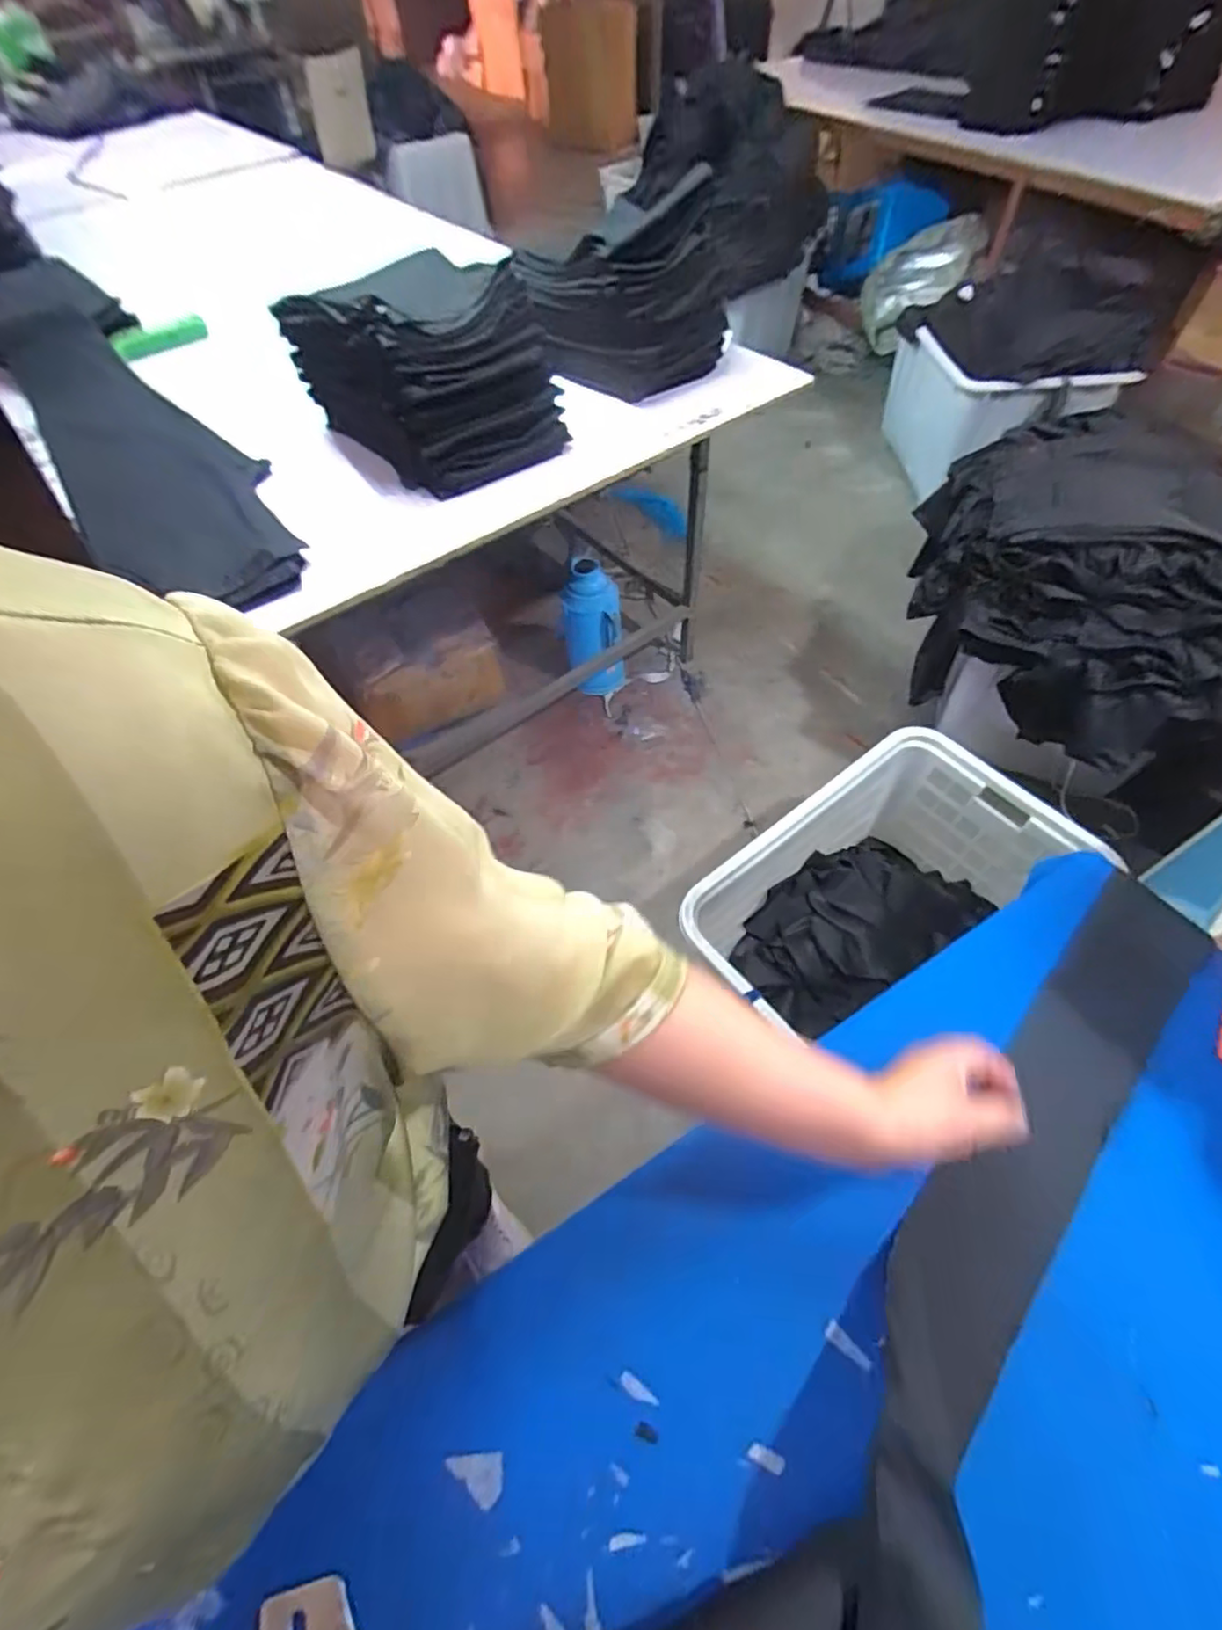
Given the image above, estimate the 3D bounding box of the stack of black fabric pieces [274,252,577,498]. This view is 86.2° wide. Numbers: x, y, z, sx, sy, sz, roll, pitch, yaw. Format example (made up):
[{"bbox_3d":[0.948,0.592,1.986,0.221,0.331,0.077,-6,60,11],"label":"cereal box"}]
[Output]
[{"bbox_3d":[-0.302,-0.720,1.041,0.268,0.227,0.390,-40,63,-21],"label":"stack of black fabric pieces"}]

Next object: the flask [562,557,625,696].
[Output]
[{"bbox_3d":[-0.050,-0.489,1.799,0.162,0.386,0.128,6,57,7],"label":"flask"}]

